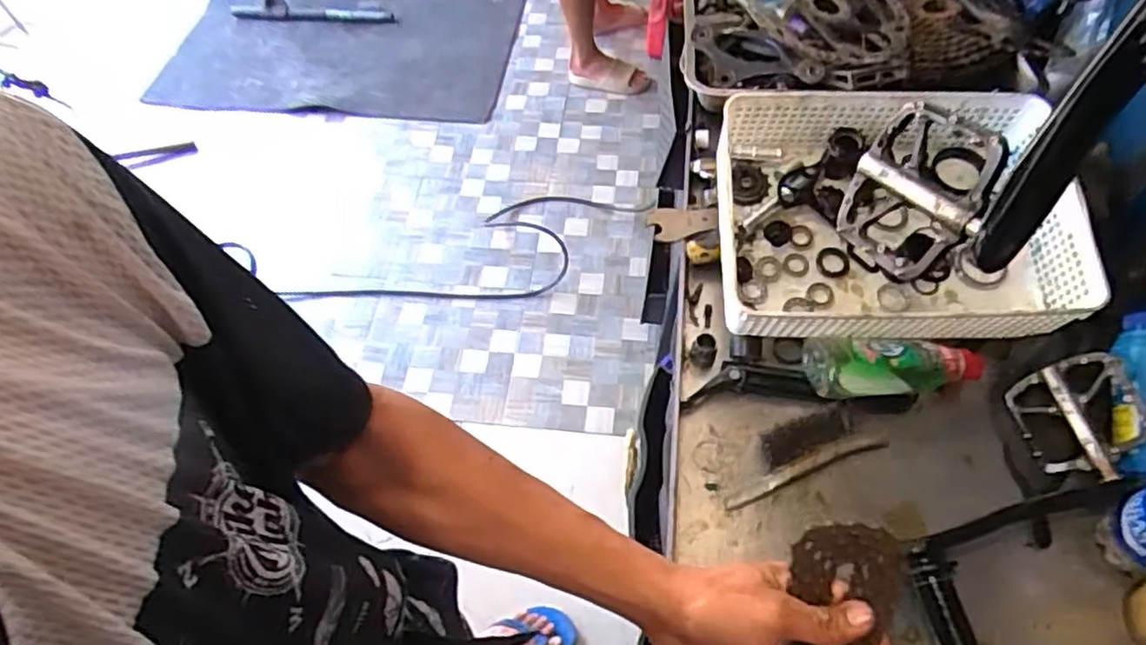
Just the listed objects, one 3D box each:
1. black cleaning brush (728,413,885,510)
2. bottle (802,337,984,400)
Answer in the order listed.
[{"bbox_3d":[0.212,0.118,0.616,0.163,0.028,0.047,-20,58,-8],"label":"black cleaning brush"},{"bbox_3d":[0.307,0.045,0.641,0.168,0.054,0.061,-4,57,2],"label":"bottle"}]

